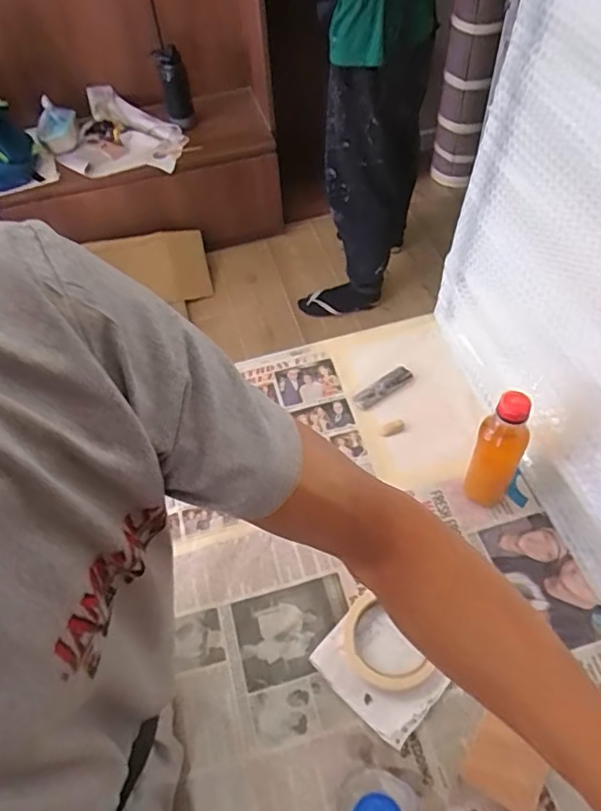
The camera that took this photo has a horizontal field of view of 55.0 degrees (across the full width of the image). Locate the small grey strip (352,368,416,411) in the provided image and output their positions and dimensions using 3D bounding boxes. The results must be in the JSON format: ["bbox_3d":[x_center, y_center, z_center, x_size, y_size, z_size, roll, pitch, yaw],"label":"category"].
[{"bbox_3d":[0.113,-0.023,0.788,0.091,0.008,0.028,-33,58,-19],"label":"small grey strip"}]

